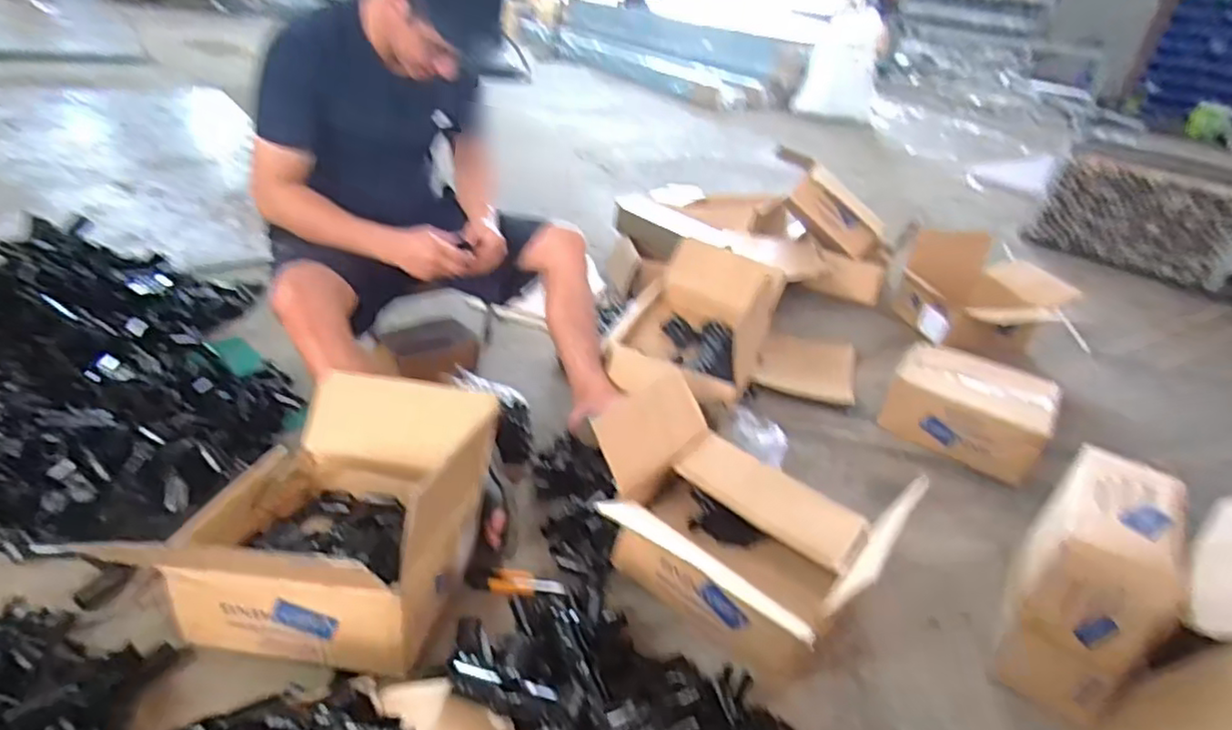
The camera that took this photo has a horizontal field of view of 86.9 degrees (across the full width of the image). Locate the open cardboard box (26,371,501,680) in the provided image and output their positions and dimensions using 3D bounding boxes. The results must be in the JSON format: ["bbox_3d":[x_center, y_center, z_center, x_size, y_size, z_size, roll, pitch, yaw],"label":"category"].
[{"bbox_3d":[-0.392,0.156,0.990,0.371,0.219,0.496,10,31,3],"label":"open cardboard box"}]

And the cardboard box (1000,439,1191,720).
[{"bbox_3d":[0.725,0.311,1.004,0.149,0.260,0.340,27,36,28],"label":"cardboard box"}]

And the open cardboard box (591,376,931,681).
[{"bbox_3d":[0.174,0.251,1.034,0.440,0.218,0.364,29,37,31],"label":"open cardboard box"}]

